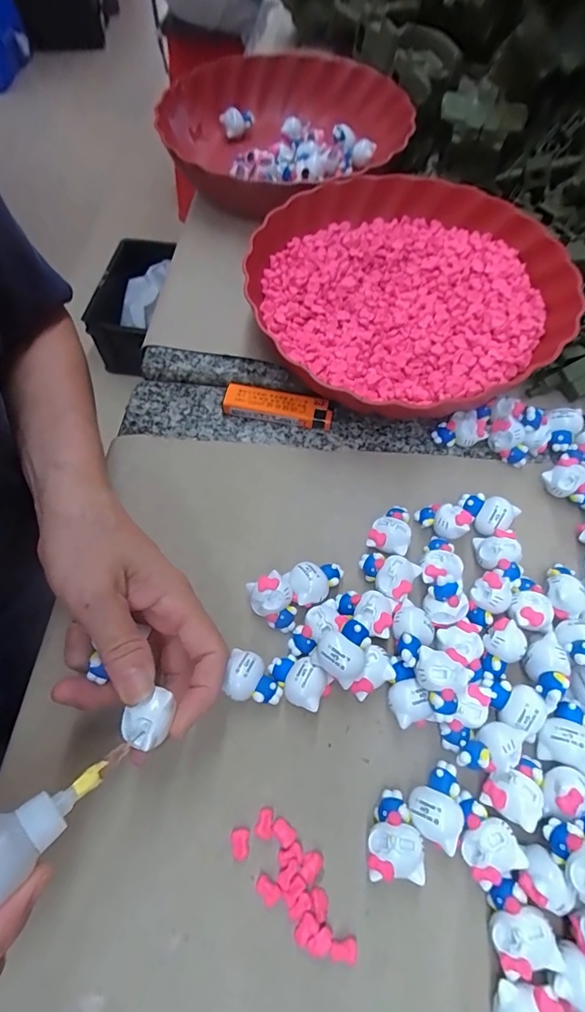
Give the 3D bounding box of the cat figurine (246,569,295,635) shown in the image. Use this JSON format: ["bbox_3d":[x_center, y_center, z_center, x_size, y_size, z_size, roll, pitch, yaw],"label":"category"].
[{"bbox_3d":[-0.011,0.056,0.264,0.024,0.017,0.031,-16,64,-5],"label":"cat figurine"}]

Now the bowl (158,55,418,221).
[{"bbox_3d":[-0.012,-0.382,0.467,0.226,0.058,0.232,-1,63,3],"label":"bowl"}]

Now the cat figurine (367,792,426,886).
[{"bbox_3d":[0.049,0.157,0.218,0.024,0.021,0.034,4,64,5],"label":"cat figurine"}]

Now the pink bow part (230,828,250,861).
[{"bbox_3d":[-0.026,0.165,0.222,0.009,0.004,0.013,-2,63,3],"label":"pink bow part"}]

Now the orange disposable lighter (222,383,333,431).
[{"bbox_3d":[-0.011,-0.073,0.337,0.079,0.011,0.021,11,64,9],"label":"orange disposable lighter"}]

